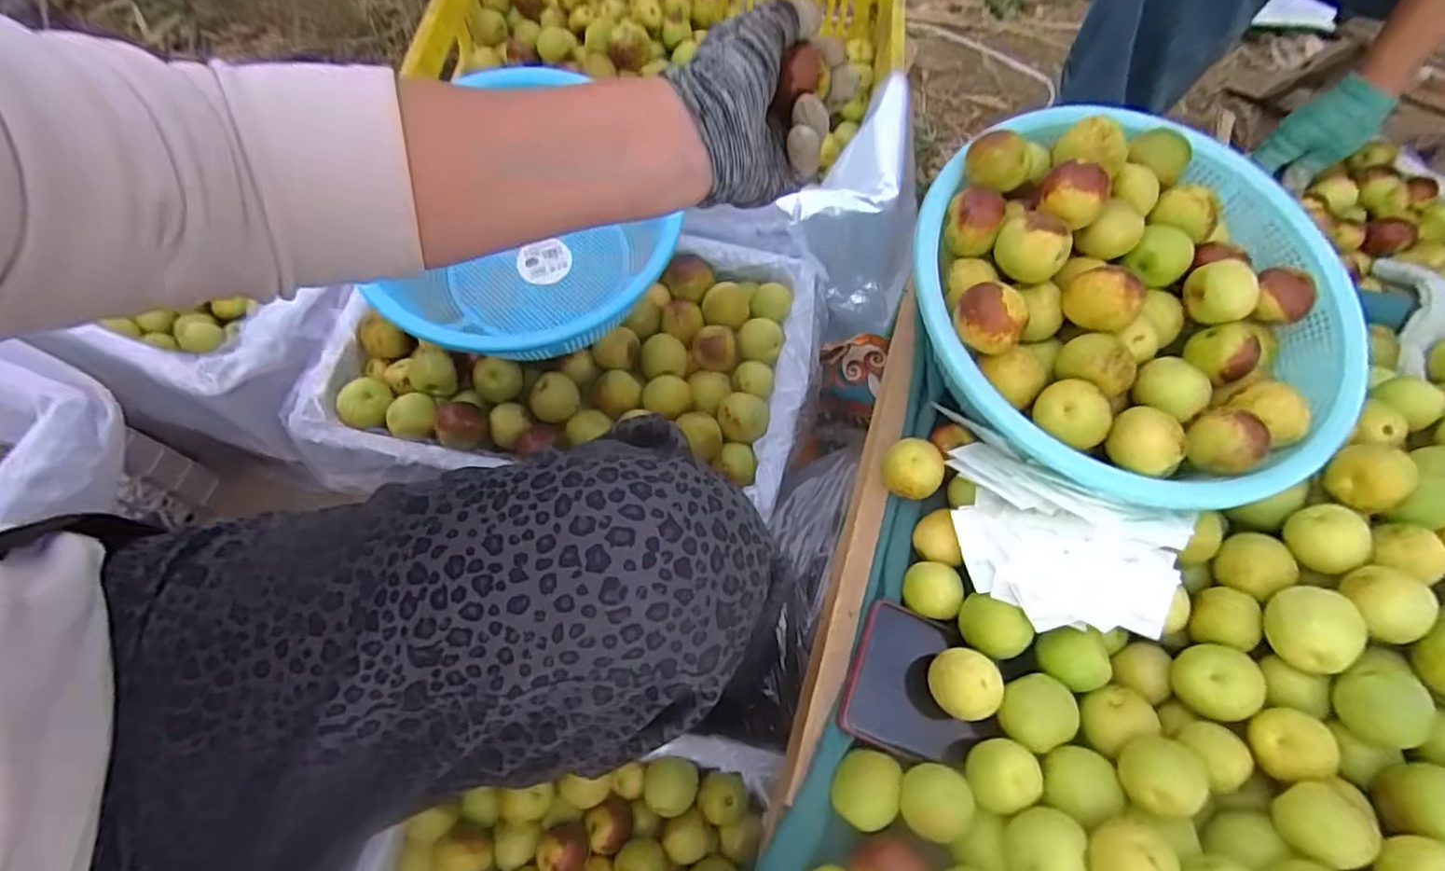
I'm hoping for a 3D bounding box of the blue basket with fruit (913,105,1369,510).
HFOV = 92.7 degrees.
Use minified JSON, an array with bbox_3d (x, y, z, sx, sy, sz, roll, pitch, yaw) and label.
[{"bbox_3d":[0.257,-0.082,0.408,0.257,0.083,0.235,-19,67,-9],"label":"blue basket with fruit"}]

